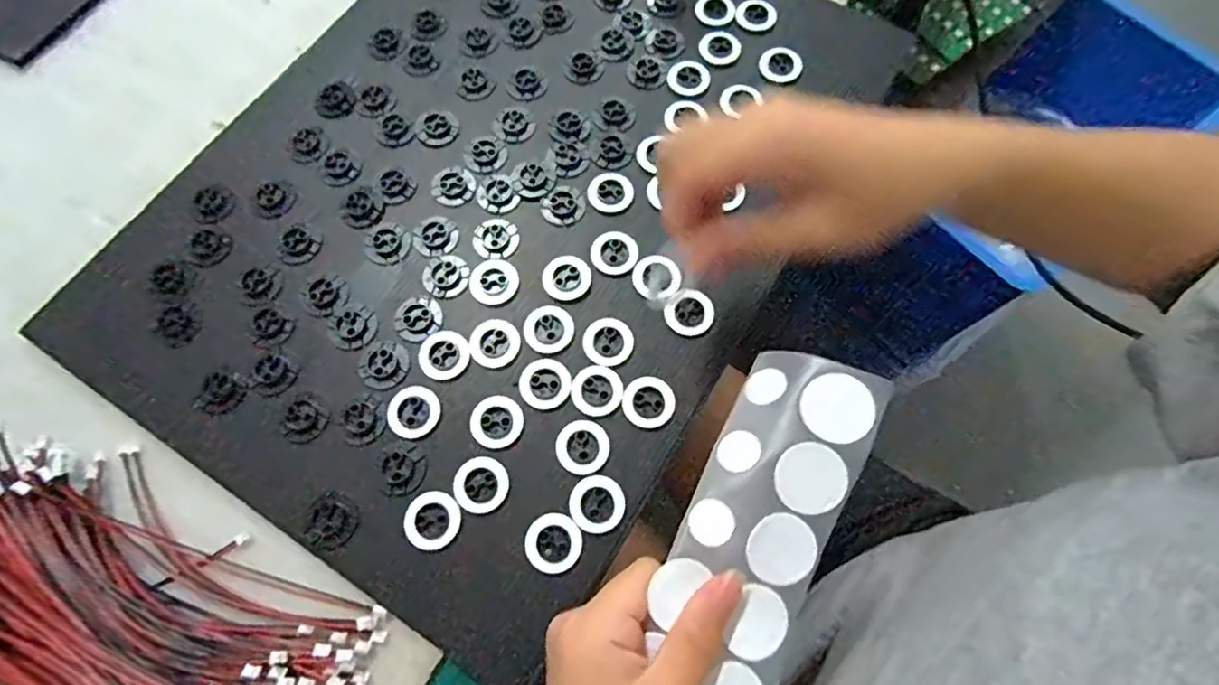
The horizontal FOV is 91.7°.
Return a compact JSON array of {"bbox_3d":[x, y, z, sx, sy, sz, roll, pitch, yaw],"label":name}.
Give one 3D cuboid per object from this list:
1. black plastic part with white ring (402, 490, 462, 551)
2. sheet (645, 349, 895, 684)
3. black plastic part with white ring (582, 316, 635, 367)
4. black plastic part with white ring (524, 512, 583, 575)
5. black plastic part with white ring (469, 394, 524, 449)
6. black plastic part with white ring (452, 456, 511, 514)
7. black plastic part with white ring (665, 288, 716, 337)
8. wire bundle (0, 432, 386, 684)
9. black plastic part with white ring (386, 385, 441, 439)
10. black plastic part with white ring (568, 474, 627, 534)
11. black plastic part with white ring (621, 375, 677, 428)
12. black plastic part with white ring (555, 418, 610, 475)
[{"bbox_3d":[-0.092,0.092,0.306,0.028,0.004,0.028,-1,70,2],"label":"black plastic part with white ring"},{"bbox_3d":[0.059,0.081,0.243,0.058,0.017,0.161,22,85,7],"label":"sheet"},{"bbox_3d":[-0.001,-0.001,0.336,0.028,0.004,0.029,-1,70,2],"label":"black plastic part with white ring"},{"bbox_3d":[-0.029,0.103,0.302,0.028,0.004,0.028,-1,70,2],"label":"black plastic part with white ring"},{"bbox_3d":[-0.061,0.043,0.321,0.028,0.004,0.028,-1,70,2],"label":"black plastic part with white ring"},{"bbox_3d":[-0.068,0.075,0.311,0.028,0.004,0.028,-1,70,2],"label":"black plastic part with white ring"},{"bbox_3d":[0.047,-0.018,0.341,0.026,0.004,0.027,38,76,14],"label":"black plastic part with white ring"},{"bbox_3d":[-0.230,0.144,0.281,0.217,0.033,0.128,27,73,11],"label":"wire bundle"},{"bbox_3d":[-0.108,0.038,0.325,0.029,0.004,0.028,-1,70,2],"label":"black plastic part with white ring"},{"bbox_3d":[-0.006,0.084,0.307,0.028,0.004,0.028,-1,70,2],"label":"black plastic part with white ring"},{"bbox_3d":[0.022,0.033,0.325,0.028,0.004,0.028,-1,70,2],"label":"black plastic part with white ring"},{"bbox_3d":[-0.014,0.056,0.317,0.027,0.004,0.028,-1,70,2],"label":"black plastic part with white ring"}]

